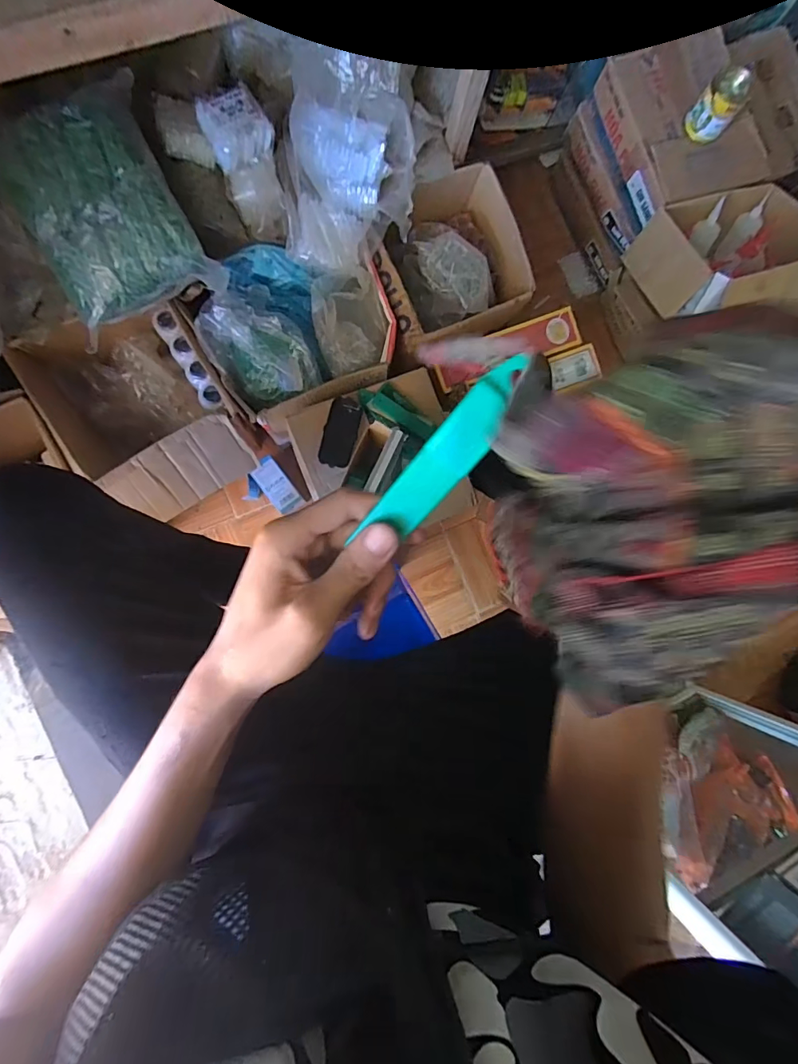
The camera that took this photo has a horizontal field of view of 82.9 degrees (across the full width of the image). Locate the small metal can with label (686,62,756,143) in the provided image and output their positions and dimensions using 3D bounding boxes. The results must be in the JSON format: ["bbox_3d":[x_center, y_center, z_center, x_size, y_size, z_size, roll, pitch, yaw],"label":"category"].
[{"bbox_3d":[0.590,-0.792,0.846,0.071,0.097,0.075,0,88,-7],"label":"small metal can with label"}]

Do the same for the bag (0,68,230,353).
[{"bbox_3d":[-0.404,-0.437,0.629,0.219,0.080,0.259,-28,117,-4],"label":"bag"}]

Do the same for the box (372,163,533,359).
[{"bbox_3d":[0.076,-0.526,0.860,0.267,0.115,0.293,-21,90,-8],"label":"box"}]

